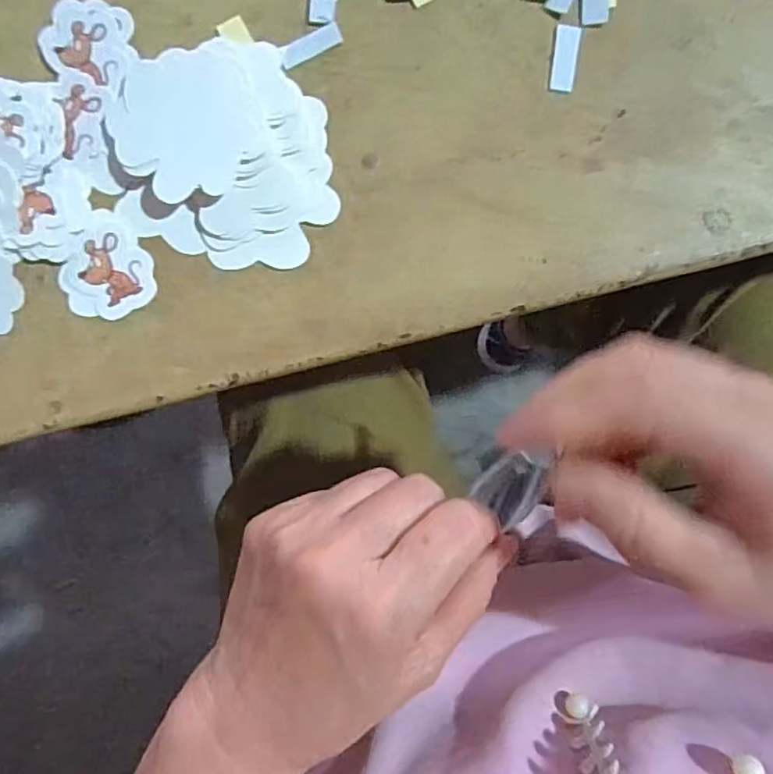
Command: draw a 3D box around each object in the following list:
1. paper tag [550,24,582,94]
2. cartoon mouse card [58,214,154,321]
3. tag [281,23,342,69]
[{"bbox_3d":[0.078,-0.143,0.260,0.011,0.004,0.028,7,91,-1],"label":"paper tag"},{"bbox_3d":[-0.123,-0.051,0.263,0.039,0.004,0.042,-31,91,0],"label":"cartoon mouse card"},{"bbox_3d":[-0.033,-0.148,0.262,0.028,0.004,0.010,-29,98,-2],"label":"tag"}]

